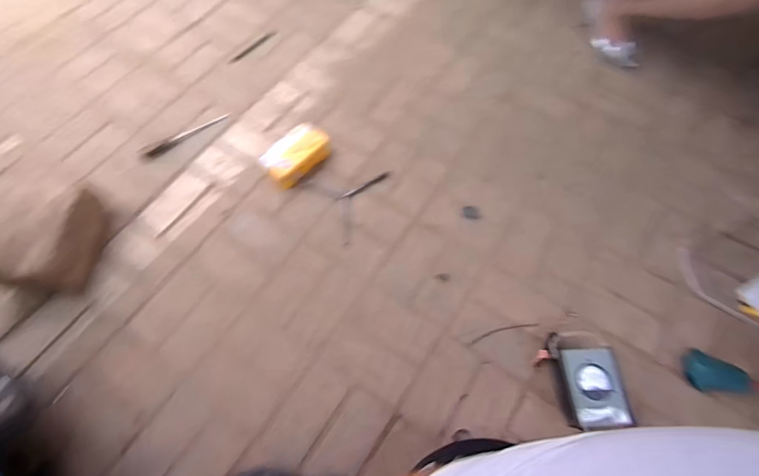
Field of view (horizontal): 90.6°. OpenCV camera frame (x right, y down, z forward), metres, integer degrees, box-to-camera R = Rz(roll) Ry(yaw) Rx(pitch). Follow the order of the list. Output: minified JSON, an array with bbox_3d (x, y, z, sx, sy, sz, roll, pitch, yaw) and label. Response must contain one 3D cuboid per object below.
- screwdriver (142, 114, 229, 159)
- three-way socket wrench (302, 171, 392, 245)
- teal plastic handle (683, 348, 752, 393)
[{"bbox_3d":[-0.532,-0.287,1.039,0.024,0.021,0.252,39,60,15],"label":"screwdriver"},{"bbox_3d":[-0.105,-0.114,0.958,0.178,0.025,0.233,25,69,10],"label":"three-way socket wrench"},{"bbox_3d":[0.692,0.275,0.775,0.118,0.044,0.080,6,67,2],"label":"teal plastic handle"}]

